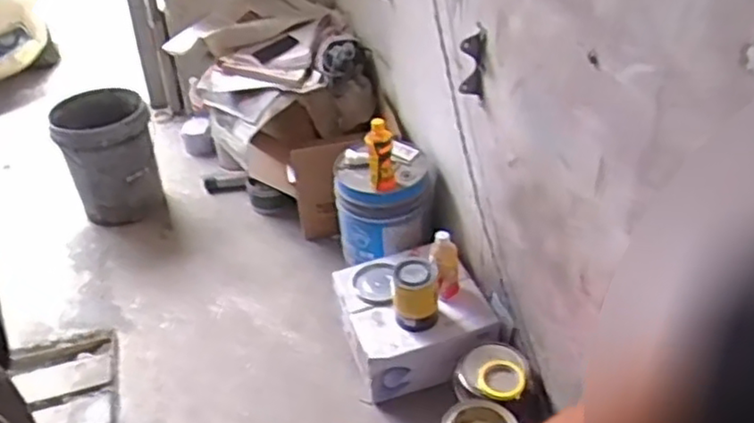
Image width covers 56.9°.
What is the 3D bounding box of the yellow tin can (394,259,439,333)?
[{"bbox_3d":[0.091,0.202,1.639,0.098,0.154,0.092,-1,36,1],"label":"yellow tin can"}]

